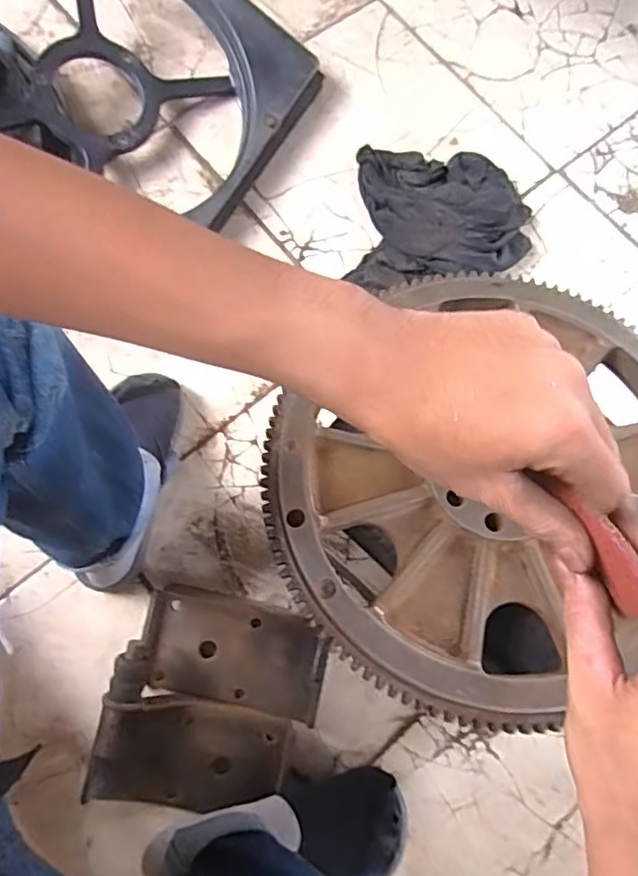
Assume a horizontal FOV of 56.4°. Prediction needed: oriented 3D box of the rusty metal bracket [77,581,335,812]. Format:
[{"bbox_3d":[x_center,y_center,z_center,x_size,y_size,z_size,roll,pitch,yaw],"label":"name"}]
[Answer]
[{"bbox_3d":[-0.111,0.284,0.629,0.205,0.065,0.218,13,75,1],"label":"rusty metal bracket"}]

